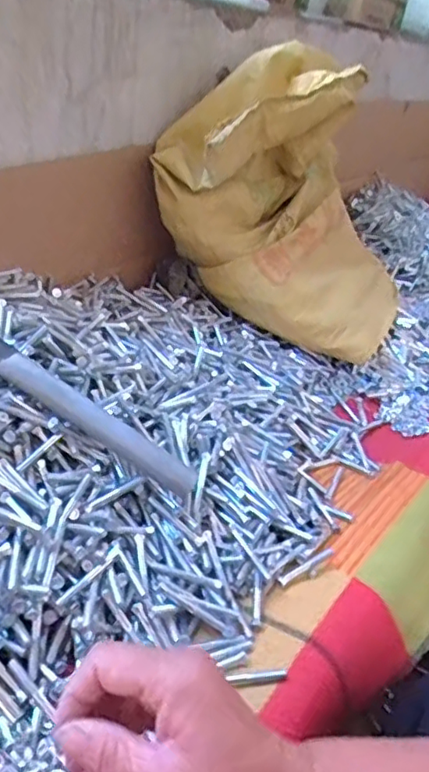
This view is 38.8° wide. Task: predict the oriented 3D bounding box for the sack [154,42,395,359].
[{"bbox_3d":[0.120,-0.269,0.852,0.315,0.318,0.332,16,31,14],"label":"sack"}]

